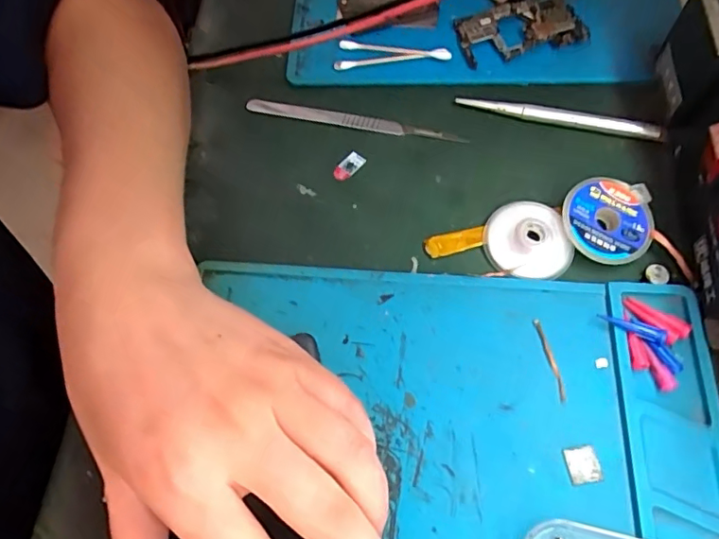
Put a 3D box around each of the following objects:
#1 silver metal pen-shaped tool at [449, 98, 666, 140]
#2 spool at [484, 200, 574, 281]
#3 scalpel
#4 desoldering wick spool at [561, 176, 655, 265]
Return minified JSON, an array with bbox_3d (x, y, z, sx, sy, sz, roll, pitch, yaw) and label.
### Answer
[{"bbox_3d":[0.114,-0.089,0.303,0.113,0.007,0.010,14,65,11],"label":"silver metal pen-shaped tool"},{"bbox_3d":[0.084,-0.016,0.266,0.037,0.009,0.042,-12,63,-3],"label":"spool"},{"bbox_3d":[-0.005,-0.089,0.314,0.130,0.006,0.011,10,64,8],"label":"scalpel"},{"bbox_3d":[0.125,-0.025,0.267,0.046,0.008,0.046,1,74,-3],"label":"desoldering wick spool"}]

